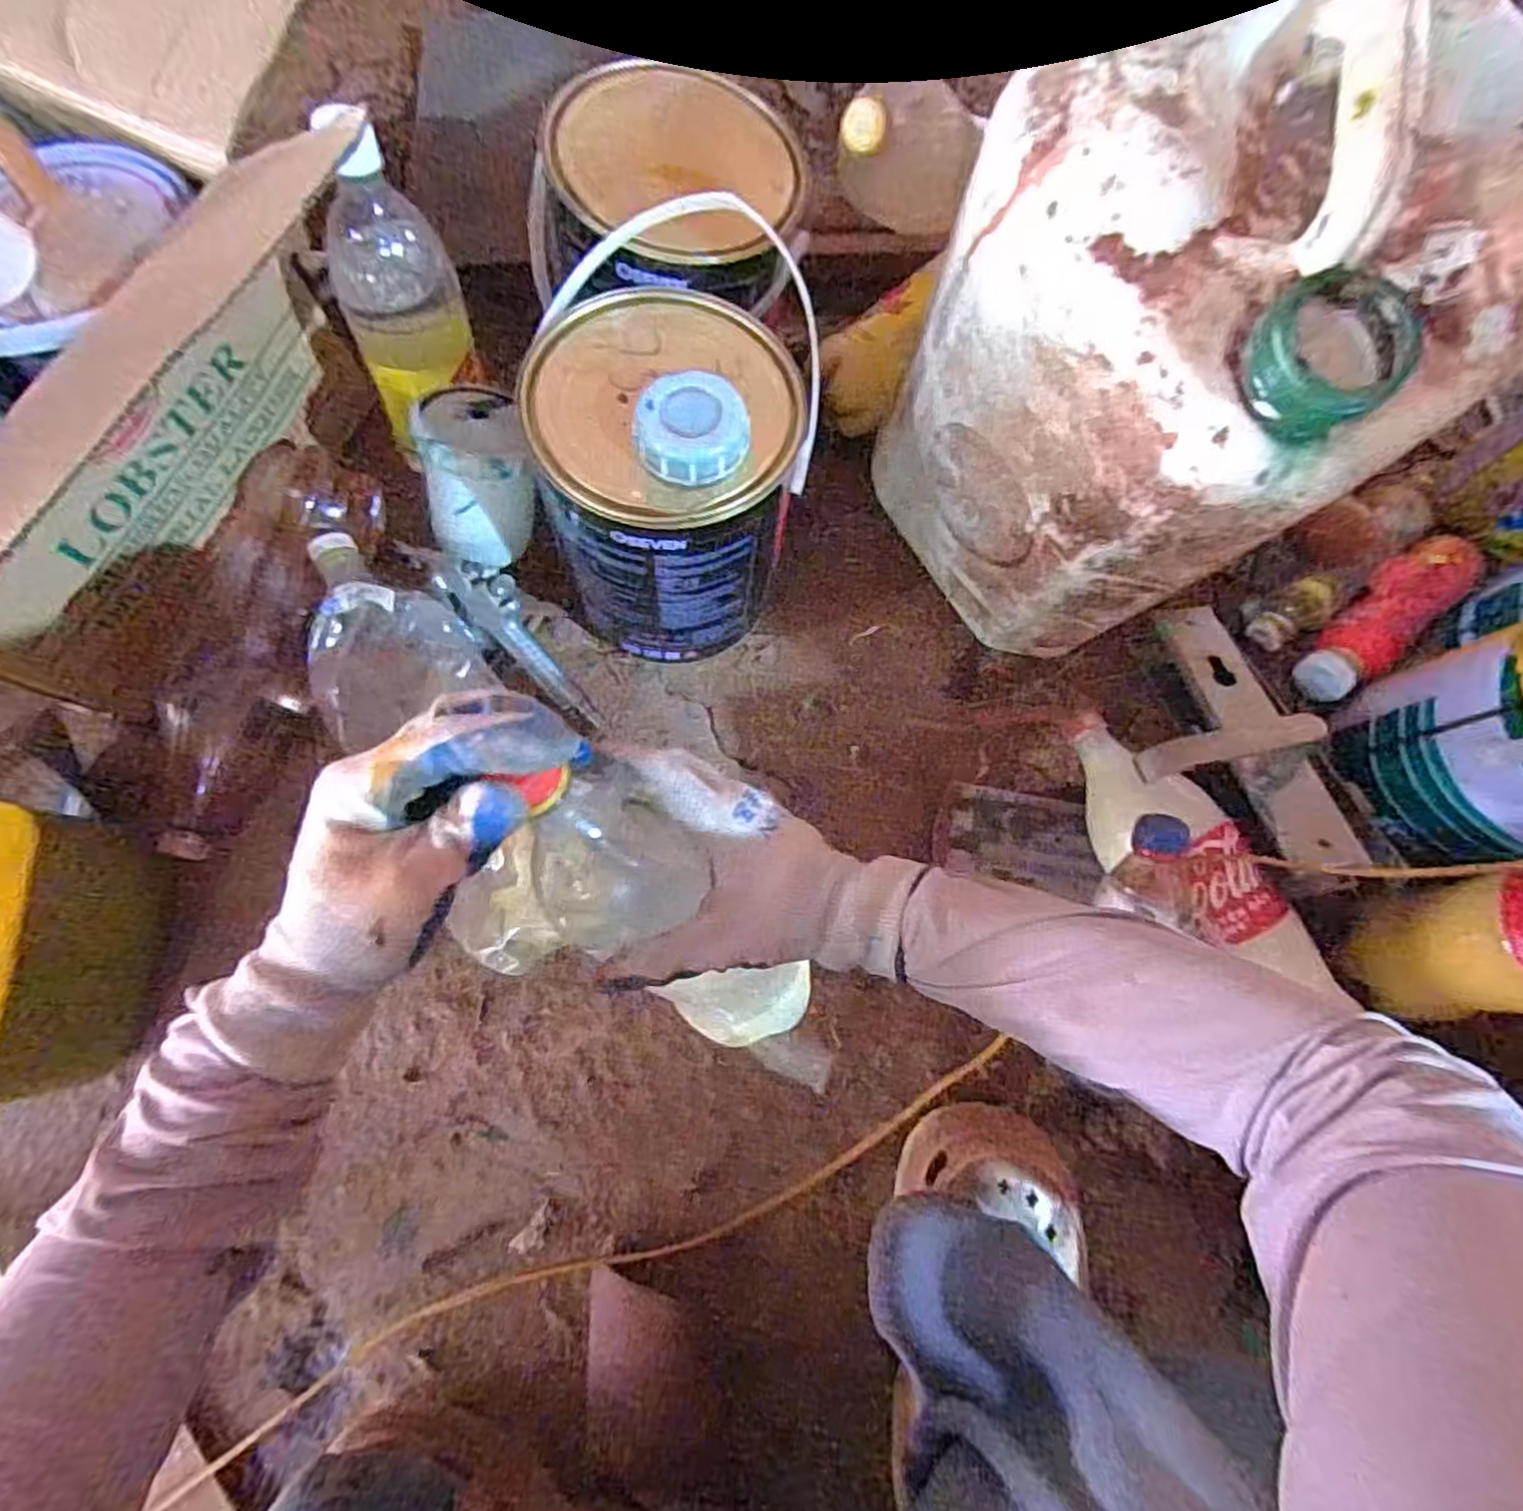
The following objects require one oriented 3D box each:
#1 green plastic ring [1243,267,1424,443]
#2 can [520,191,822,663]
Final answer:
[{"bbox_3d":[0.244,-0.173,0.319,0.066,0.033,0.059,-30,78,-8],"label":"green plastic ring"},{"bbox_3d":[-0.058,-0.192,0.533,0.176,0.196,0.185,5,76,0],"label":"can"}]

